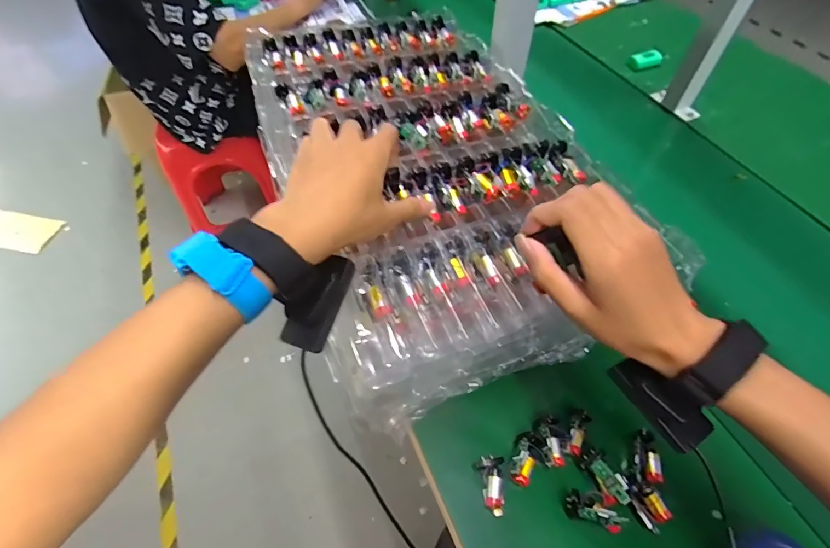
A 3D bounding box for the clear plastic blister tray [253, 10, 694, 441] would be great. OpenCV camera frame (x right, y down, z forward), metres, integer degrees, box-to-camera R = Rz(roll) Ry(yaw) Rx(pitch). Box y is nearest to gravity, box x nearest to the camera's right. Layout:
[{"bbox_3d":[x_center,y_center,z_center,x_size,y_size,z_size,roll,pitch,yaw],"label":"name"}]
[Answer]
[{"bbox_3d":[0.014,-0.150,0.458,0.296,0.051,0.527,-19,58,-12],"label":"clear plastic blister tray"}]

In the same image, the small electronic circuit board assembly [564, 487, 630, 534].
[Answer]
[{"bbox_3d":[0.179,0.238,0.408,0.055,0.034,0.021,23,59,15],"label":"small electronic circuit board assembly"}]

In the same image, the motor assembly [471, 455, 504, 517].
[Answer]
[{"bbox_3d":[0.085,0.221,0.429,0.031,0.019,0.055,-12,56,-8],"label":"motor assembly"}]

